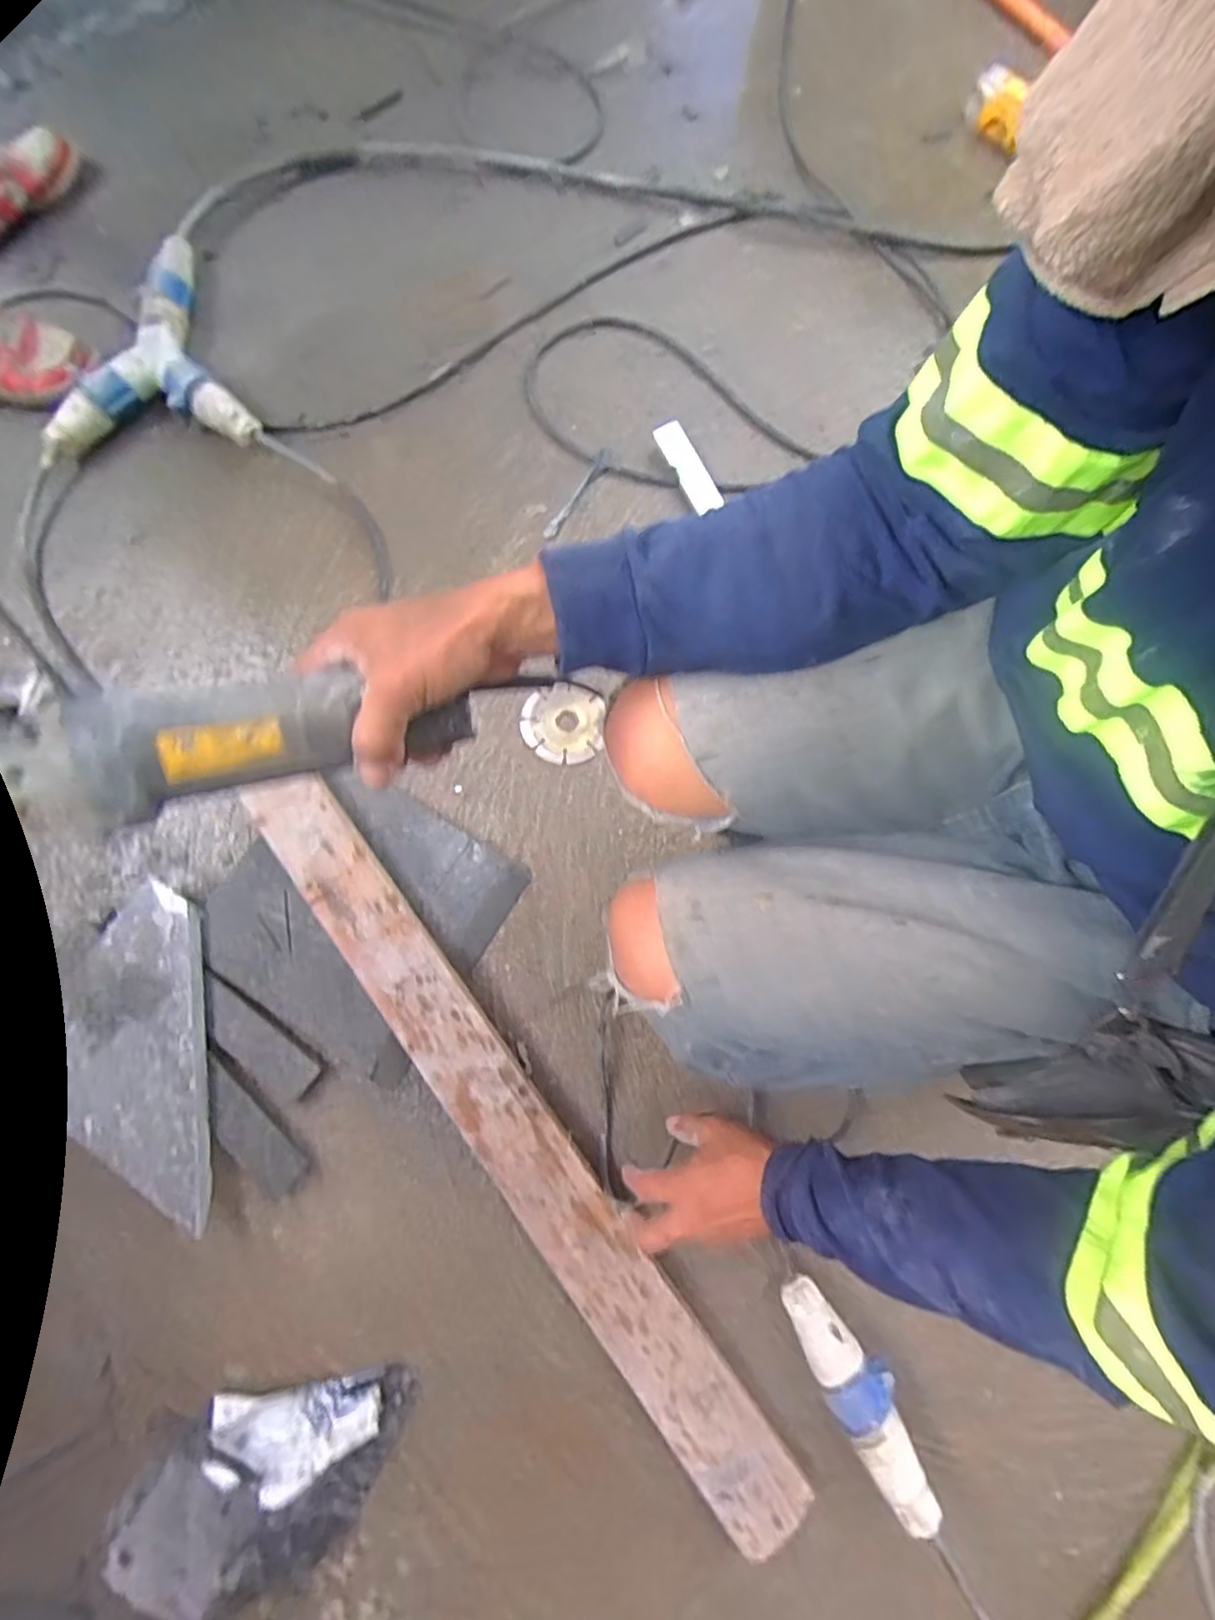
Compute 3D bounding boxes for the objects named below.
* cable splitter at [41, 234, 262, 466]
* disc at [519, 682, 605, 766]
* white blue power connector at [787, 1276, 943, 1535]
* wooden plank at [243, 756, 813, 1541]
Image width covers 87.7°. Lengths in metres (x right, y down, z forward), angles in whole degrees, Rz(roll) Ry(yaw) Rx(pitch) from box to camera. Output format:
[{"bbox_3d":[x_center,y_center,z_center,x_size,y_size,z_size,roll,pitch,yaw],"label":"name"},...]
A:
[{"bbox_3d":[-0.590,-0.610,0.851,0.275,0.055,0.320,-1,77,0],"label":"cable splitter"},{"bbox_3d":[-0.053,-0.101,0.742,0.095,0.007,0.095,0,87,-1],"label":"disc"},{"bbox_3d":[0.228,0.524,0.576,0.058,0.055,0.195,-29,79,-7],"label":"white blue power connector"},{"bbox_3d":[-0.103,0.299,0.623,0.078,0.018,0.833,-36,81,-11],"label":"wooden plank"}]

